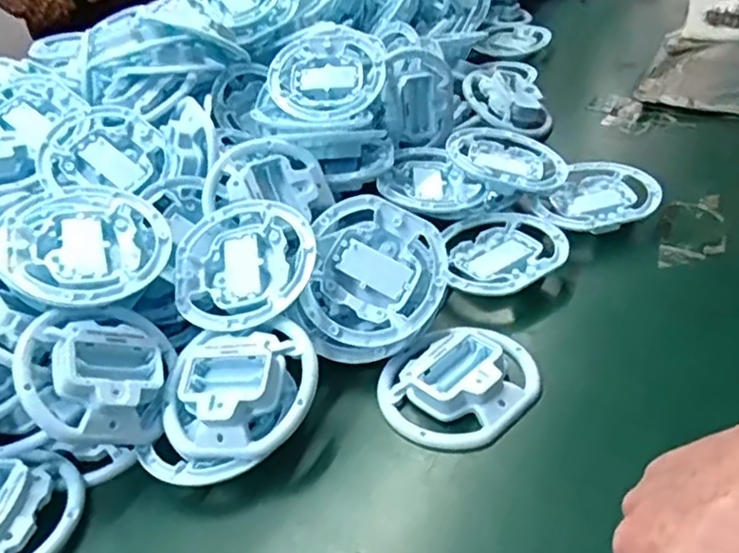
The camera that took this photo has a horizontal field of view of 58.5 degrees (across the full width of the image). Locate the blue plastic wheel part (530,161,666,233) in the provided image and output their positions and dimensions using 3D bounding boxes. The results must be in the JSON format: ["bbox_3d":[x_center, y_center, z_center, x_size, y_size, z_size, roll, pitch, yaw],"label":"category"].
[{"bbox_3d":[0.194,-0.067,0.561,0.086,0.017,0.103,25,50,38],"label":"blue plastic wheel part"}]

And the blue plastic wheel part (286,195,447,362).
[{"bbox_3d":[0.002,0.004,0.466,0.098,0.019,0.112,13,80,14],"label":"blue plastic wheel part"}]

